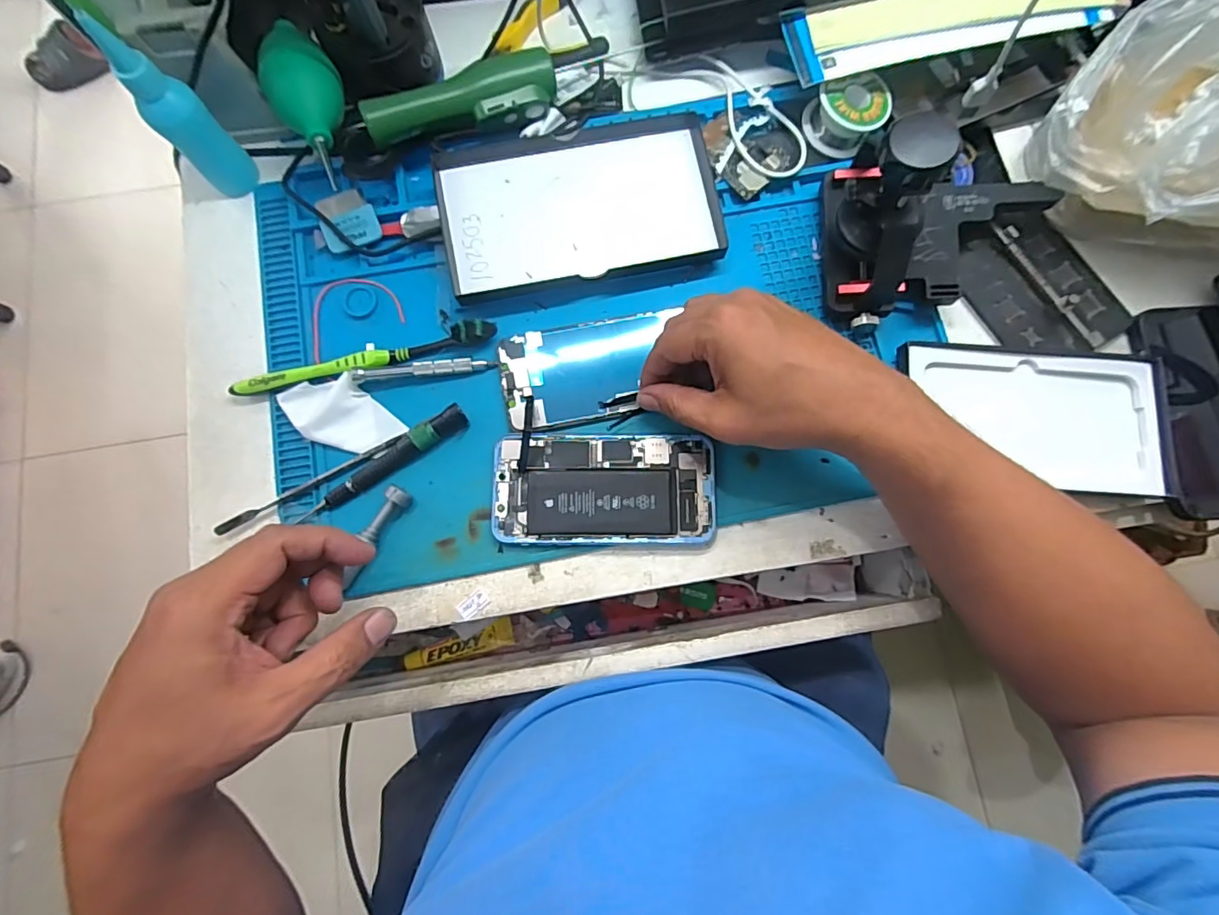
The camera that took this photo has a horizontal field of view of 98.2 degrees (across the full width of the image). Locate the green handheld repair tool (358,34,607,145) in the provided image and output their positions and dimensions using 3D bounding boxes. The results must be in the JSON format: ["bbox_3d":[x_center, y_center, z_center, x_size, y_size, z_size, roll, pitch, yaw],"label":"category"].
[{"bbox_3d":[-0.082,-0.259,0.375,0.181,0.040,0.037,-18,83,-2],"label":"green handheld repair tool"}]

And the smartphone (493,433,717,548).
[{"bbox_3d":[-0.003,0.022,0.359,0.147,0.008,0.075,1,83,0],"label":"smartphone"}]

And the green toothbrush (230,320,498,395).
[{"bbox_3d":[-0.169,-0.067,0.366,0.182,0.016,0.014,-15,83,-2],"label":"green toothbrush"}]

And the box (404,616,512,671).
[{"bbox_3d":[-0.121,0.154,0.430,0.086,0.014,0.021,-16,80,-3],"label":"box"}]

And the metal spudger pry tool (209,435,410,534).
[{"bbox_3d":[-0.197,0.016,0.354,0.136,0.011,0.008,-28,83,-3],"label":"metal spudger pry tool"}]

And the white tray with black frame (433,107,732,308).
[{"bbox_3d":[-0.022,-0.184,0.380,0.192,0.016,0.121,-12,83,-1],"label":"white tray with black frame"}]

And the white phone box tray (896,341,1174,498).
[{"bbox_3d":[0.283,-0.030,0.359,0.171,0.019,0.094,6,83,1],"label":"white phone box tray"}]

